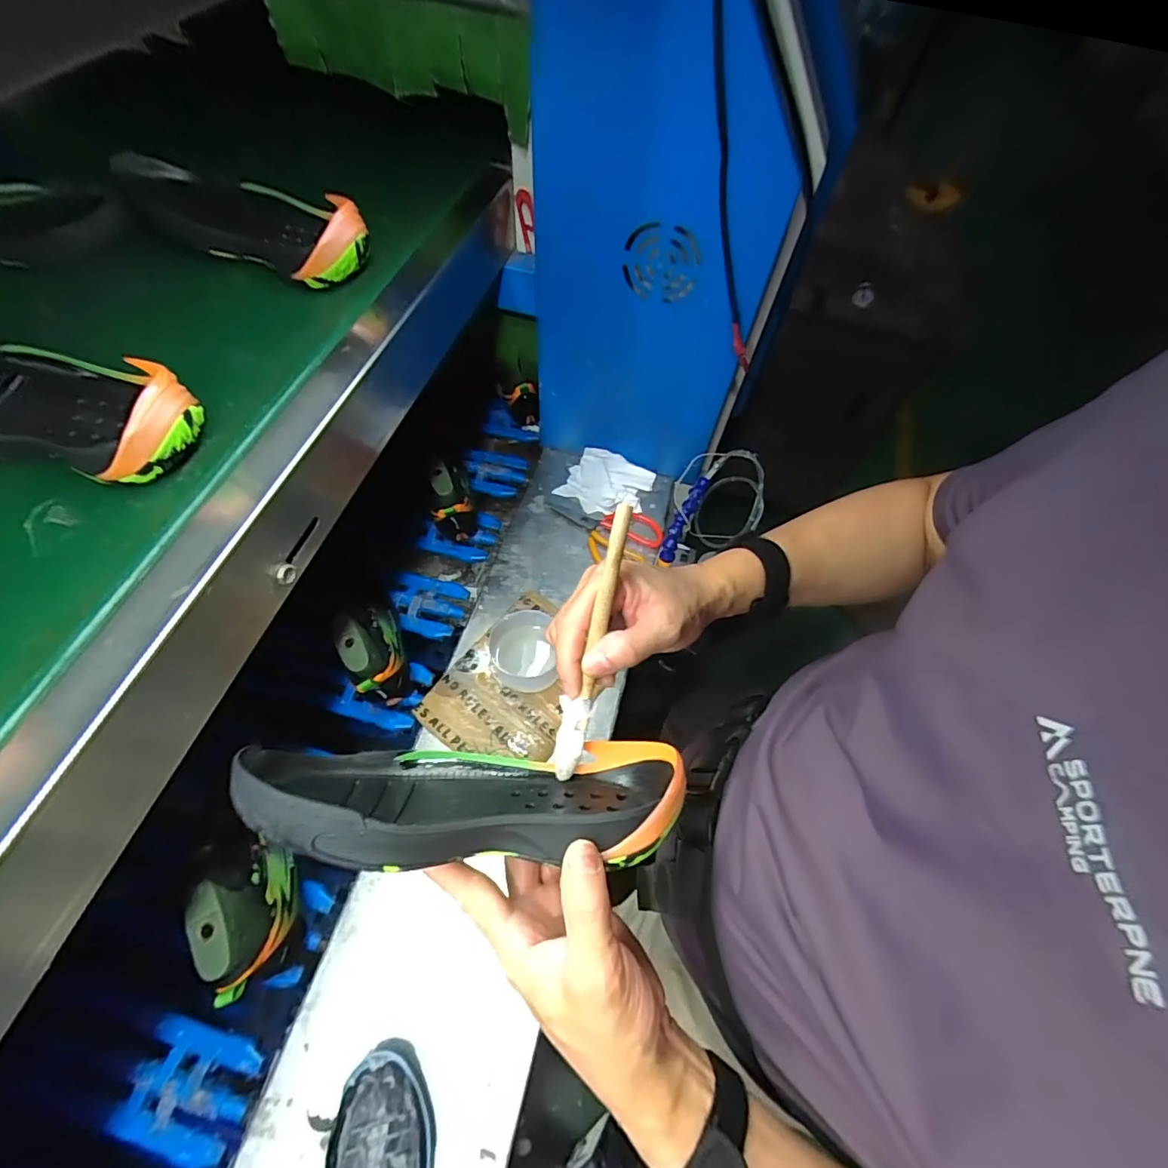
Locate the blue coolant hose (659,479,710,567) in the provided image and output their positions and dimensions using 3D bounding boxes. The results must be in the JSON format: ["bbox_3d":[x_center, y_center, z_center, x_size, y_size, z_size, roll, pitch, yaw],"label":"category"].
[{"bbox_3d":[0.149,-0.097,0.771,0.023,0.031,0.134,27,98,11],"label":"blue coolant hose"}]

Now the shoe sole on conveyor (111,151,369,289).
[{"bbox_3d":[-0.324,-0.368,0.514,0.266,0.053,0.104,22,64,8],"label":"shoe sole on conveyor"}]

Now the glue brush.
[{"bbox_3d":[0.006,0.040,0.324,0.021,0.008,0.180,13,101,4],"label":"glue brush"}]

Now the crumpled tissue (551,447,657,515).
[{"bbox_3d":[0.040,-0.176,0.872,0.141,0.022,0.126,22,64,8],"label":"crumpled tissue"}]

